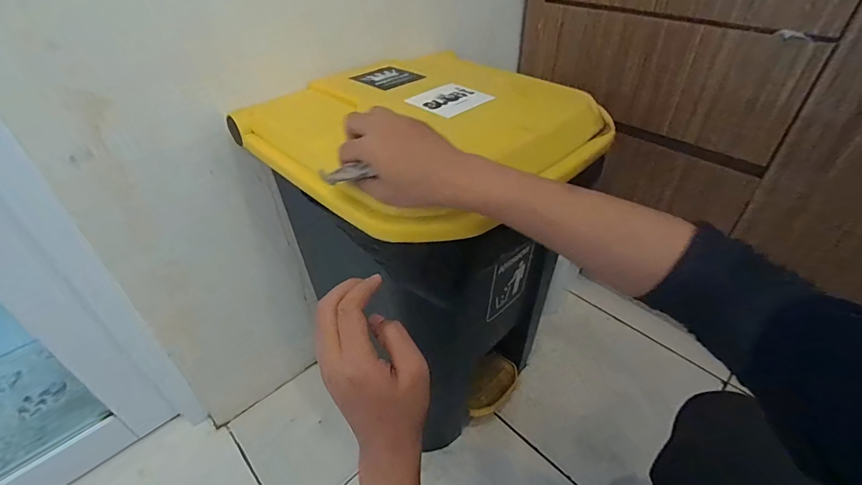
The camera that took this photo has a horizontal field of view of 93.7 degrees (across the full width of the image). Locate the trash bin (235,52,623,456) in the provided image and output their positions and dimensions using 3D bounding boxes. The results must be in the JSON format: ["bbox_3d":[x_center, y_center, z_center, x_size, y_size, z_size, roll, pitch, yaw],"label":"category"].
[{"bbox_3d":[-0.005,0.037,0.680,0.350,0.553,0.365,-32,48,-32],"label":"trash bin"}]

